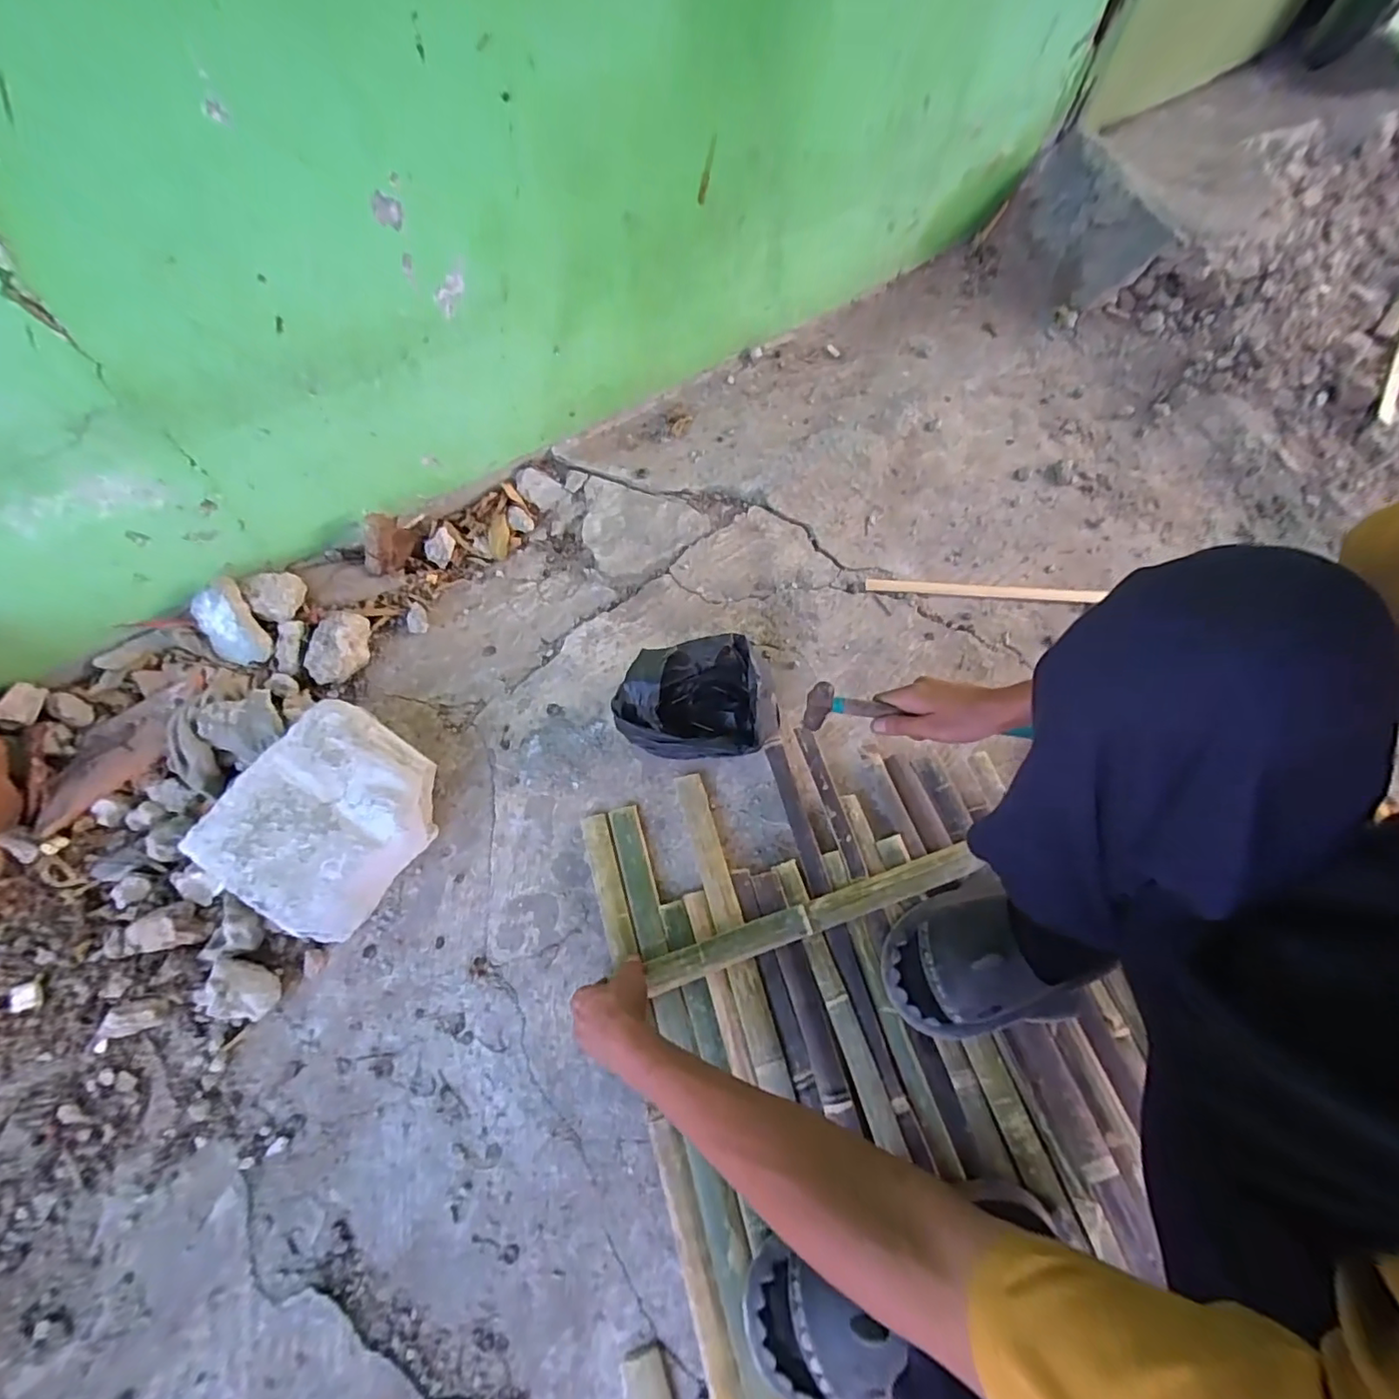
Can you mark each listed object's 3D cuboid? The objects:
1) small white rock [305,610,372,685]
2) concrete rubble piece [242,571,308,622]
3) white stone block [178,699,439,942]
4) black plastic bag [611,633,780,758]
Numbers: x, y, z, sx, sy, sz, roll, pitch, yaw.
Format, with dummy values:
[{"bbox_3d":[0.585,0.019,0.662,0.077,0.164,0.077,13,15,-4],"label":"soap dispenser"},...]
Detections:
[{"bbox_3d":[-0.493,-0.070,0.808,0.069,0.048,0.105,10,70,4],"label":"small white rock"},{"bbox_3d":[-0.575,-0.142,0.801,0.063,0.037,0.062,-13,70,-5],"label":"concrete rubble piece"},{"bbox_3d":[-0.429,0.142,0.709,0.198,0.107,0.221,34,69,12],"label":"white stone block"},{"bbox_3d":[-0.006,0.004,0.745,0.201,0.104,0.142,-12,69,-2],"label":"black plastic bag"}]

